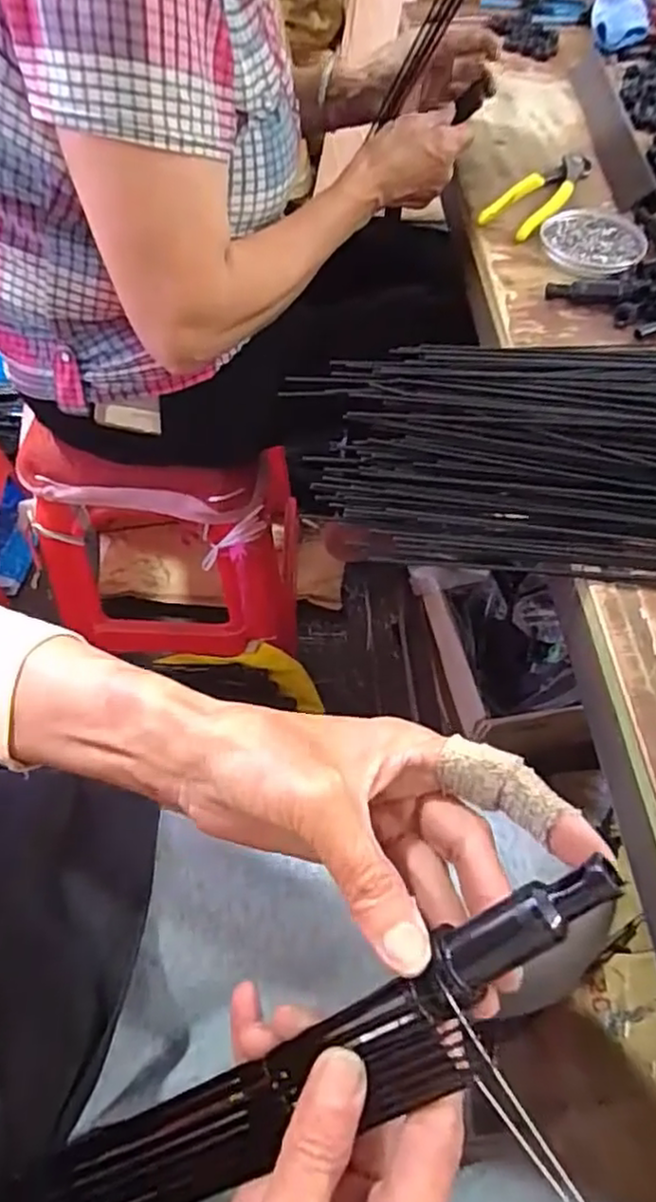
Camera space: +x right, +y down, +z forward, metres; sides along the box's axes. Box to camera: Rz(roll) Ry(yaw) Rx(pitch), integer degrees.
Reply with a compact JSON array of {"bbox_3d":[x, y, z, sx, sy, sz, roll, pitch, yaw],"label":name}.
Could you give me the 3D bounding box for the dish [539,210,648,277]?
[{"bbox_3d":[0.239,-0.320,0.600,0.094,0.007,0.091,1,59,-1],"label":"dish"}]

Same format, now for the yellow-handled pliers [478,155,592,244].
[{"bbox_3d":[0.203,-0.388,0.638,0.048,0.014,0.155,34,63,18],"label":"yellow-handled pliers"}]

